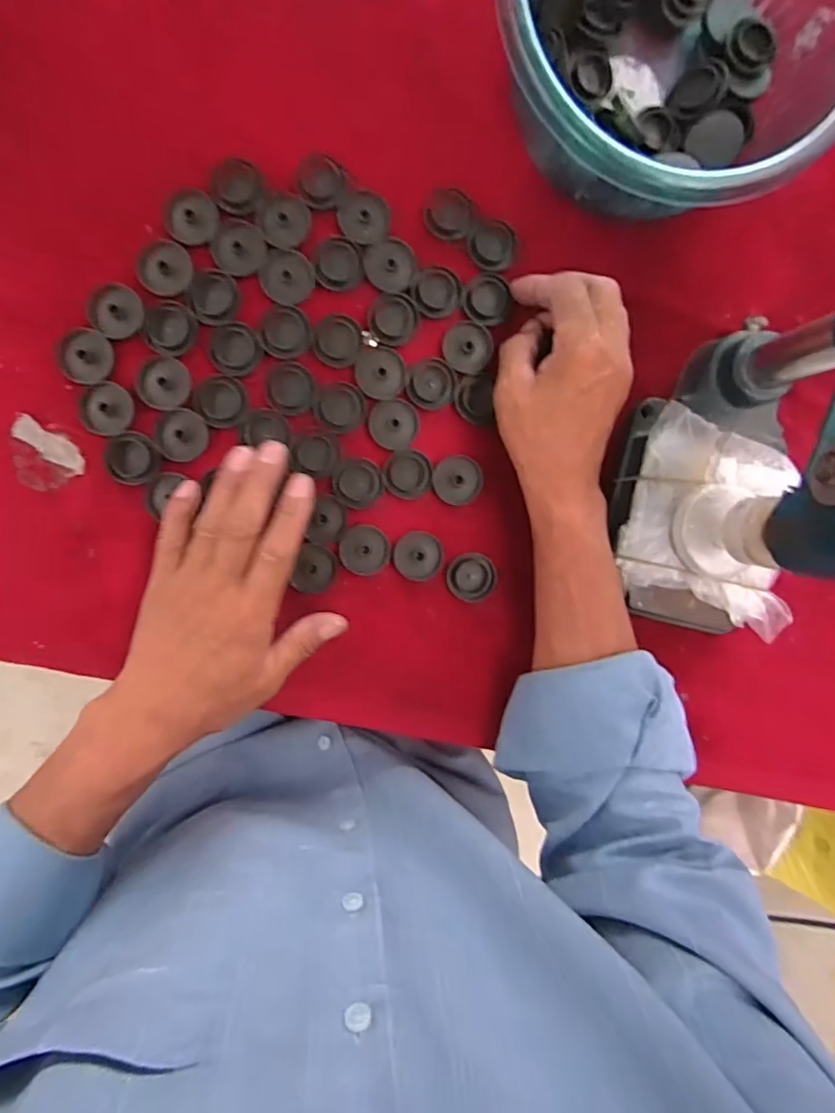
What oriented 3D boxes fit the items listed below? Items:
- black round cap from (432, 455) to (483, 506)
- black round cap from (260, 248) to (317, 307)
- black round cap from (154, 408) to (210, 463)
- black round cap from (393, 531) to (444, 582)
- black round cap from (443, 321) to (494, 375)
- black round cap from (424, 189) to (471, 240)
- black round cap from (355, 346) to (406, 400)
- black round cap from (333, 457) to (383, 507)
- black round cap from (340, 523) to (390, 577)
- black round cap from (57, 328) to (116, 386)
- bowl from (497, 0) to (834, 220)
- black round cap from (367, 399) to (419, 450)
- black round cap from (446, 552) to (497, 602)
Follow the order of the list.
[{"bbox_3d":[0.028,-0.051,0.377,0.034,0.004,0.033,0,95,-5],"label":"black round cap"},{"bbox_3d":[-0.083,-0.178,0.355,0.034,0.004,0.033,0,95,-5],"label":"black round cap"},{"bbox_3d":[-0.151,-0.078,0.356,0.032,0.004,0.033,1,94,-5],"label":"black round cap"},{"bbox_3d":[0.001,0.000,0.380,0.033,0.004,0.033,0,95,-5],"label":"black round cap"},{"bbox_3d":[0.034,-0.139,0.368,0.032,0.004,0.033,0,95,-5],"label":"black round cap"},{"bbox_3d":[0.021,-0.223,0.363,0.029,0.004,0.030,8,94,-6],"label":"black round cap"},{"bbox_3d":[-0.024,-0.120,0.364,0.032,0.004,0.033,0,95,-5],"label":"black round cap"},{"bbox_3d":[-0.039,-0.048,0.370,0.033,0.004,0.031,0,95,-5],"label":"black round cap"},{"bbox_3d":[-0.035,-0.004,0.374,0.033,0.004,0.033,0,95,-5],"label":"black round cap"},{"bbox_3d":[-0.208,-0.125,0.349,0.031,0.004,0.032,0,95,-5],"label":"black round cap"},{"bbox_3d":[0.140,-0.307,0.326,0.203,0.090,0.187,0,95,-5],"label":"bowl"},{"bbox_3d":[-0.015,-0.087,0.368,0.033,0.004,0.032,0,95,-5],"label":"black round cap"},{"bbox_3d":[0.037,0.015,0.383,0.033,0.004,0.032,0,95,-5],"label":"black round cap"}]

